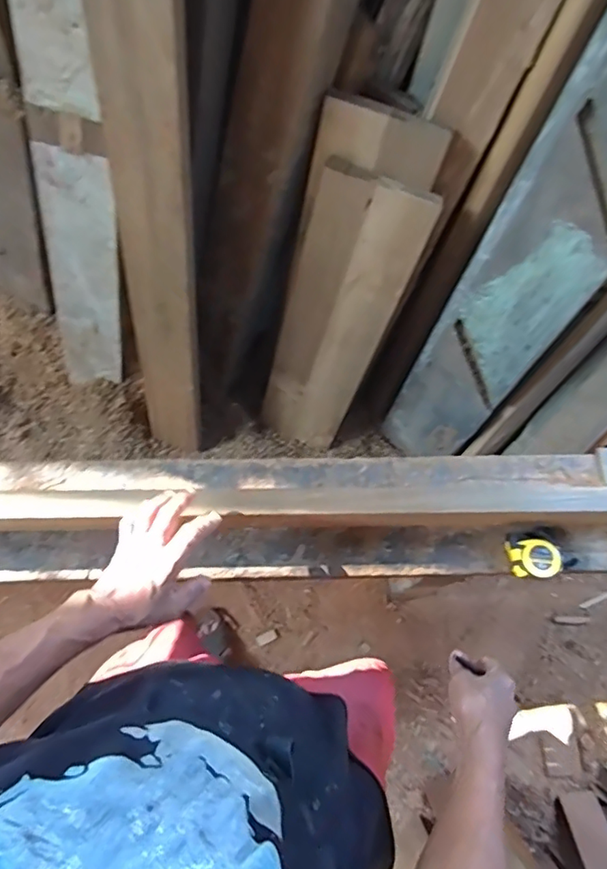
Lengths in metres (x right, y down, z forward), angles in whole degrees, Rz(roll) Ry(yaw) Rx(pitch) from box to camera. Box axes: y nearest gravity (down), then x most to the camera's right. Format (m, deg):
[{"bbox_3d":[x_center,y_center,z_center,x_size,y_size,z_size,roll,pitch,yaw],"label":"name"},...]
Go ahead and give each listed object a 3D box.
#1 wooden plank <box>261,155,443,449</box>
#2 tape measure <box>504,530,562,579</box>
[{"bbox_3d":[0.053,-0.196,1.080,0.199,0.676,0.021,25,52,4],"label":"wooden plank"},{"bbox_3d":[0.353,0.182,0.806,0.081,0.045,0.068,-6,75,-3],"label":"tape measure"}]

